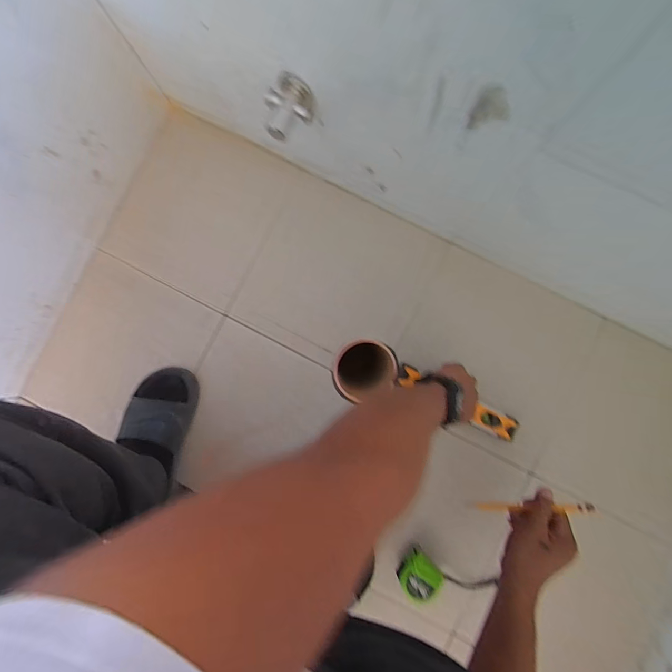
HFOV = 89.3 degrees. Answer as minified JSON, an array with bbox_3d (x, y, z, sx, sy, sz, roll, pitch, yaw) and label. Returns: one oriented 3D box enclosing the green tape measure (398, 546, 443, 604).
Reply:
[{"bbox_3d":[0.131,0.387,0.550,0.062,0.034,0.060,0,87,1],"label":"green tape measure"}]

